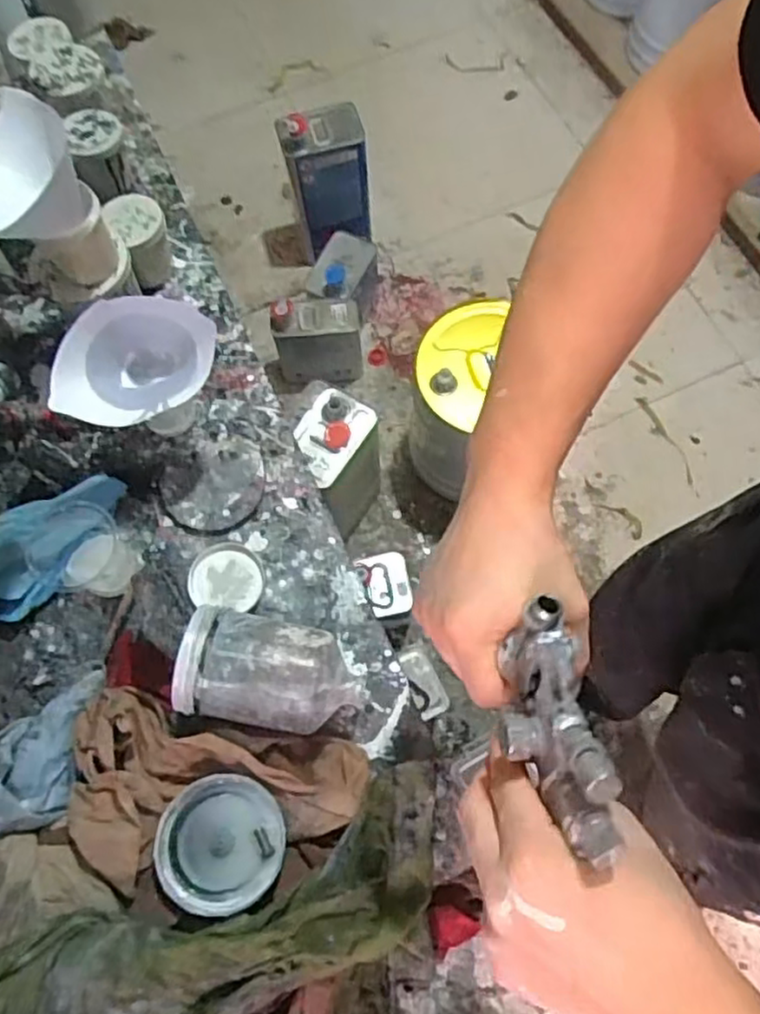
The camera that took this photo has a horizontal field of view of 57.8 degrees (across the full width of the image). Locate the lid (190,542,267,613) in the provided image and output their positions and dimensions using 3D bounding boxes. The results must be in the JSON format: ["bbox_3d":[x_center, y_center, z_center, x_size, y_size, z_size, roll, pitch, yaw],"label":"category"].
[{"bbox_3d":[-0.144,0.065,0.650,0.068,0.005,0.061,7,70,5],"label":"lid"}]

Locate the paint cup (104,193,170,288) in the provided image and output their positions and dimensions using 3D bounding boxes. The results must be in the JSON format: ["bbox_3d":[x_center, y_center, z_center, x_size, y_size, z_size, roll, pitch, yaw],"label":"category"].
[{"bbox_3d":[-0.252,-0.284,0.735,0.061,0.075,0.067,-1,70,2],"label":"paint cup"}]

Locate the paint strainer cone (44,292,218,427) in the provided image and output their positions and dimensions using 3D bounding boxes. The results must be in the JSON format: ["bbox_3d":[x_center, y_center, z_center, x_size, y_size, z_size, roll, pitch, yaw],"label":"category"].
[{"bbox_3d":[-0.213,-0.120,0.609,0.139,0.078,0.094,-14,74,-5],"label":"paint strainer cone"}]

